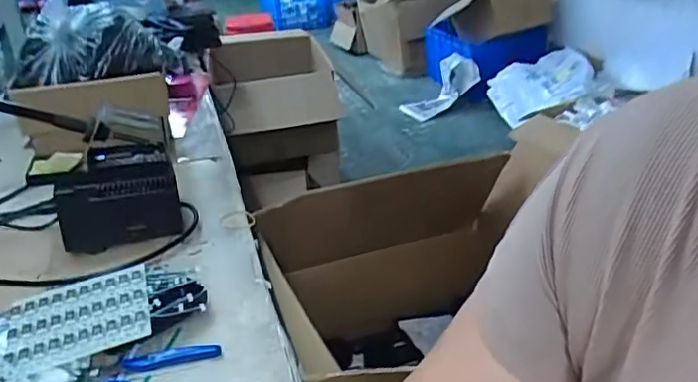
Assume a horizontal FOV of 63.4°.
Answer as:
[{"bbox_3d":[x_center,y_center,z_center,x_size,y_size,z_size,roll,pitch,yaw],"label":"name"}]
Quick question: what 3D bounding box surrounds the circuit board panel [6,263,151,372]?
[{"bbox_3d":[-0.258,0.119,0.541,0.127,0.007,0.096,-17,38,-13],"label":"circuit board panel"}]

